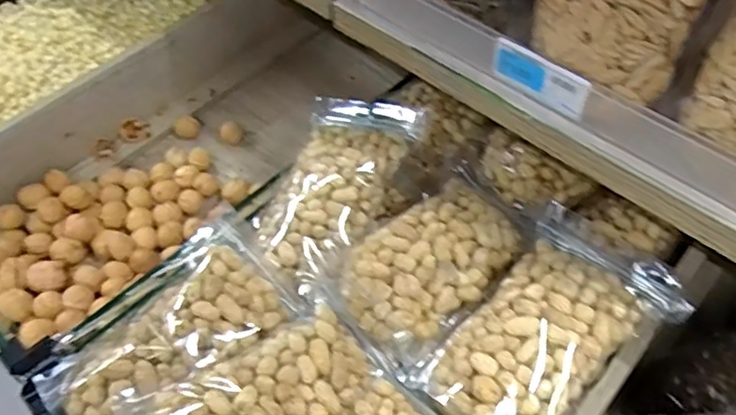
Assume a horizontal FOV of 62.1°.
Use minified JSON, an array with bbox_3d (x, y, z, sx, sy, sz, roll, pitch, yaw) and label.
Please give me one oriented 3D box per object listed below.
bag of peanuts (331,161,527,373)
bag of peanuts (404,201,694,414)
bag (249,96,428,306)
[{"bbox_3d":[0.069,0.033,0.564,0.112,0.041,0.211,37,62,25],"label":"bag of peanuts"},{"bbox_3d":[0.154,0.099,0.507,0.136,0.044,0.229,36,62,25],"label":"bag of peanuts"},{"bbox_3d":[-0.037,-0.031,0.621,0.127,0.038,0.229,21,57,16],"label":"bag"}]

